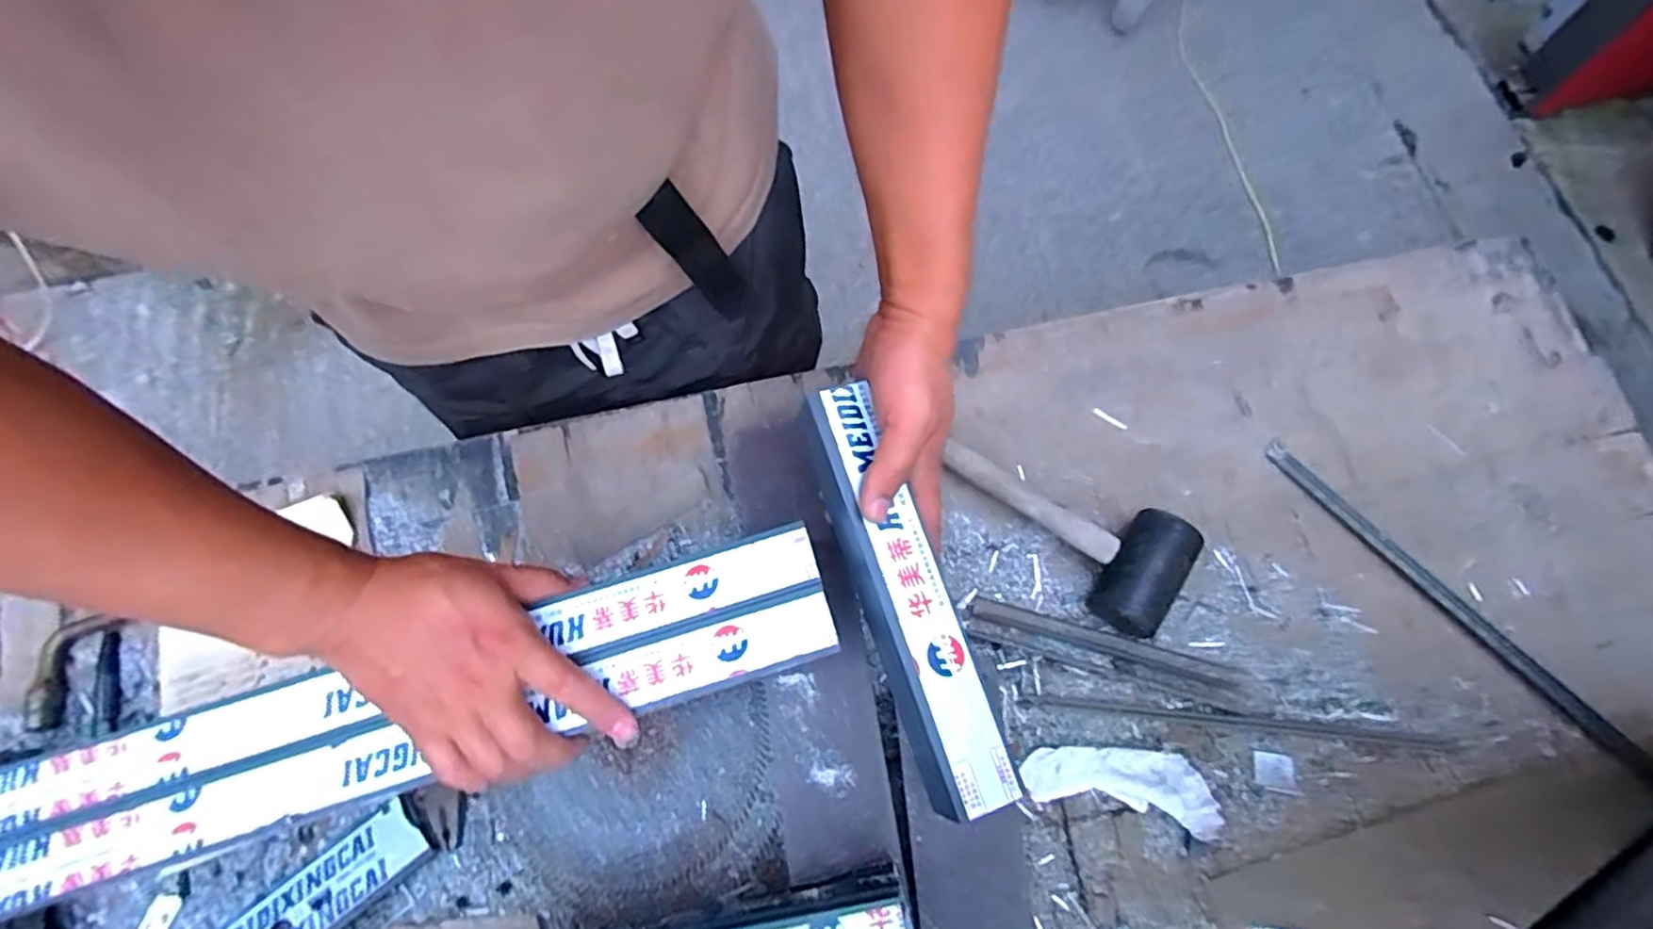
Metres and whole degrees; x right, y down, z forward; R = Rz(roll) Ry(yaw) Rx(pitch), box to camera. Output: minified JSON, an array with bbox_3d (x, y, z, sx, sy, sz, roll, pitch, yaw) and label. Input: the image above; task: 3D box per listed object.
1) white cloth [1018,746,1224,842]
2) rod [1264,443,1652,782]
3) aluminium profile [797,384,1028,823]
[{"bbox_3d":[0.241,0.260,0.566,0.153,0.017,0.055,10,73,5],"label":"white cloth"},{"bbox_3d":[0.527,0.114,0.588,0.019,0.010,0.363,-41,75,-10],"label":"rod"},{"bbox_3d":[0.045,0.077,0.434,0.052,0.035,0.262,-20,76,-4],"label":"aluminium profile"}]

